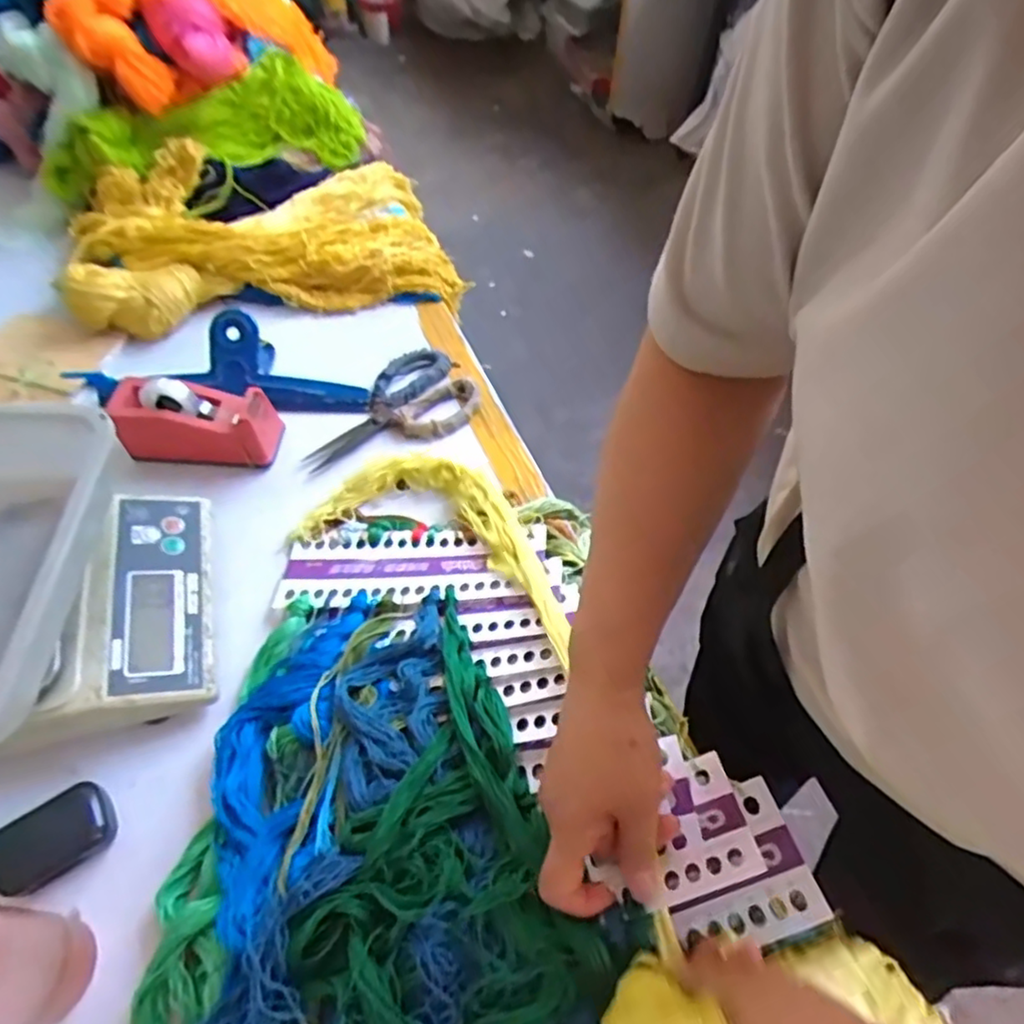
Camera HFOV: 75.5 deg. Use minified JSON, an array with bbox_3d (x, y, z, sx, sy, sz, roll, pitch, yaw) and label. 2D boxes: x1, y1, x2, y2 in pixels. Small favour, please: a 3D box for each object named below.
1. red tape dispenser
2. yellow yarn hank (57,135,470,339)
[{"bbox_3d":[-0.316,-0.090,0.671,0.155,0.067,0.059,4,57,2],"label":"red tape dispenser"},{"bbox_3d":[-0.309,-0.357,0.839,0.457,0.074,0.283,-4,57,-4],"label":"yellow yarn hank"}]

